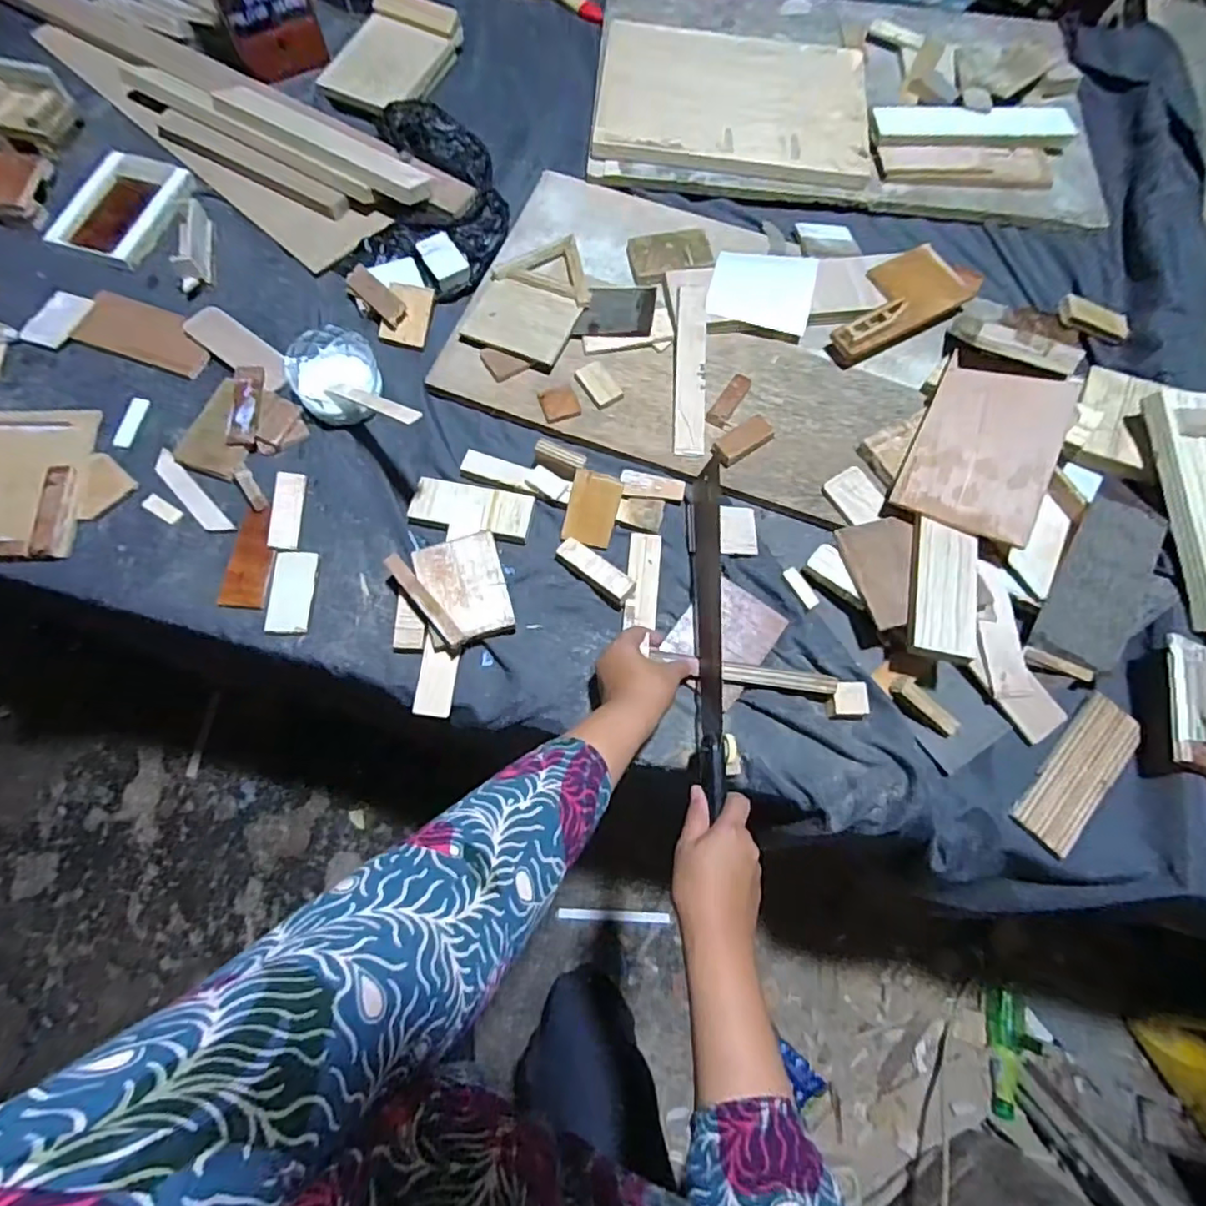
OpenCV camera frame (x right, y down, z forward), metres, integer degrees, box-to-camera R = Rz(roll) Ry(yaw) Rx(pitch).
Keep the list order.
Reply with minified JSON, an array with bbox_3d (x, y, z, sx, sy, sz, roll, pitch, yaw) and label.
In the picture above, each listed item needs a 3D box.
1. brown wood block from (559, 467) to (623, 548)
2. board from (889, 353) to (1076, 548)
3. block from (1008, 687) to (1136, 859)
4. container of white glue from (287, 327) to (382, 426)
[{"bbox_3d":[-0.011,-0.096,0.609,0.050,0.005,0.072,13,95,0],"label":"brown wood block"},{"bbox_3d":[0.376,-0.155,0.589,0.124,0.013,0.191,25,74,19],"label":"board"},{"bbox_3d":[0.433,0.153,0.545,0.049,0.017,0.154,41,74,12],"label":"block"},{"bbox_3d":[-0.284,-0.238,0.642,0.085,0.047,0.097,-18,74,-7],"label":"container of white glue"}]

